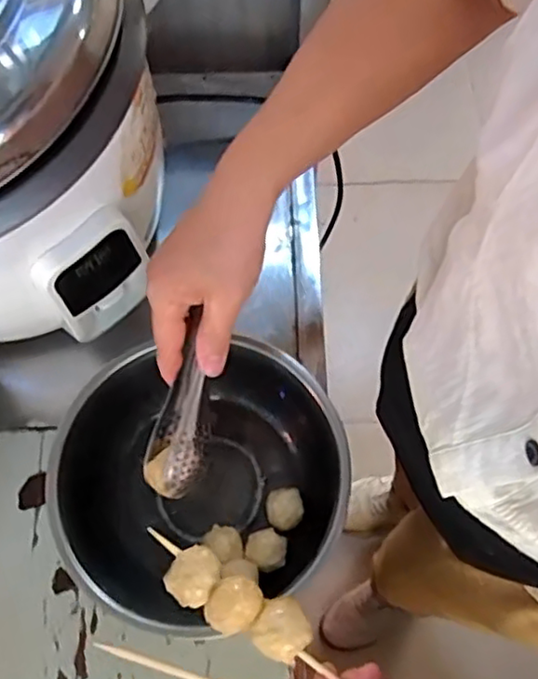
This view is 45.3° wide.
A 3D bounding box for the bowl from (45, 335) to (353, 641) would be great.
[{"bbox_3d":[-0.052,0.113,0.526,0.230,0.088,0.207,-30,72,-10],"label":"bowl"}]

